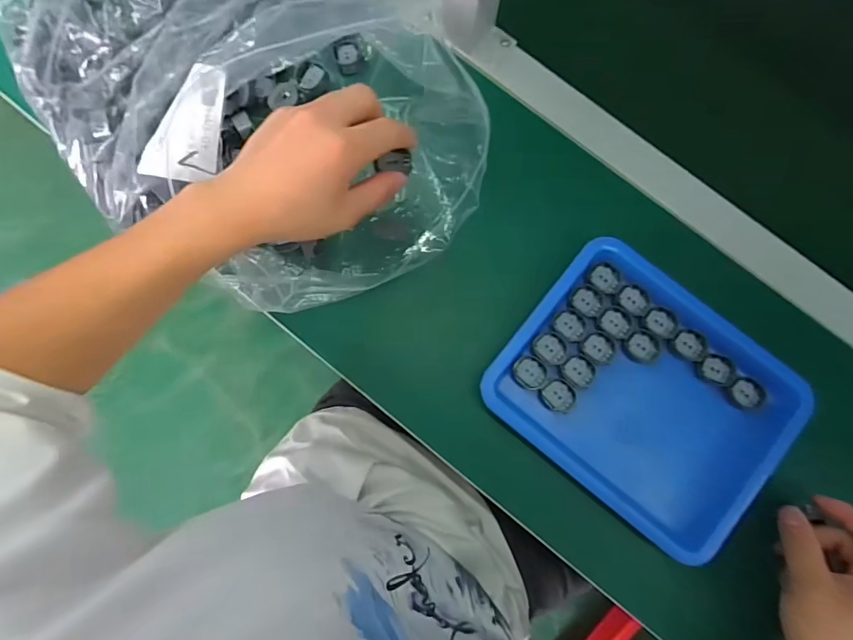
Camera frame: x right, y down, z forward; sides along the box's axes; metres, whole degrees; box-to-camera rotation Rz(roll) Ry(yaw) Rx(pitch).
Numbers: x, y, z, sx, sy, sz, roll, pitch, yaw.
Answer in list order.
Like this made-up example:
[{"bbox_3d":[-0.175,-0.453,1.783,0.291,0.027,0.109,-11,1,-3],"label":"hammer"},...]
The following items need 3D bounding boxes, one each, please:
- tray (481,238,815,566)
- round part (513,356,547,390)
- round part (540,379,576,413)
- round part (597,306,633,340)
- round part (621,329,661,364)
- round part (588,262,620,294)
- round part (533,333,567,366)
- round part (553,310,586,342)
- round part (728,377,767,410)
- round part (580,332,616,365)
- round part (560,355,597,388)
[{"bbox_3d":[0.174,0.059,0.378,0.213,0.032,0.173,39,83,4],"label":"tray"},{"bbox_3d":[0.087,0.044,0.392,0.029,0.004,0.024,42,84,4],"label":"round part"},{"bbox_3d":[0.109,0.062,0.388,0.028,0.005,0.025,24,83,2],"label":"round part"},{"bbox_3d":[0.160,0.002,0.397,0.029,0.007,0.026,39,83,4],"label":"round part"},{"bbox_3d":[0.180,0.023,0.397,0.032,0.005,0.028,-2,82,-1],"label":"round part"},{"bbox_3d":[0.152,-0.036,0.402,0.027,0.006,0.022,42,84,4],"label":"round part"},{"bbox_3d":[0.104,0.024,0.393,0.023,0.005,0.029,-39,85,-6],"label":"round part"},{"bbox_3d":[0.121,0.005,0.397,0.023,0.007,0.027,-37,85,-5],"label":"round part"},{"bbox_3d":[0.263,0.060,0.387,0.024,0.007,0.026,-41,77,23],"label":"round part"},{"bbox_3d":[0.144,0.024,0.394,0.026,0.007,0.027,0,82,-1],"label":"round part"},{"bbox_3d":[0.126,0.042,0.391,0.027,0.006,0.024,32,83,3],"label":"round part"}]

